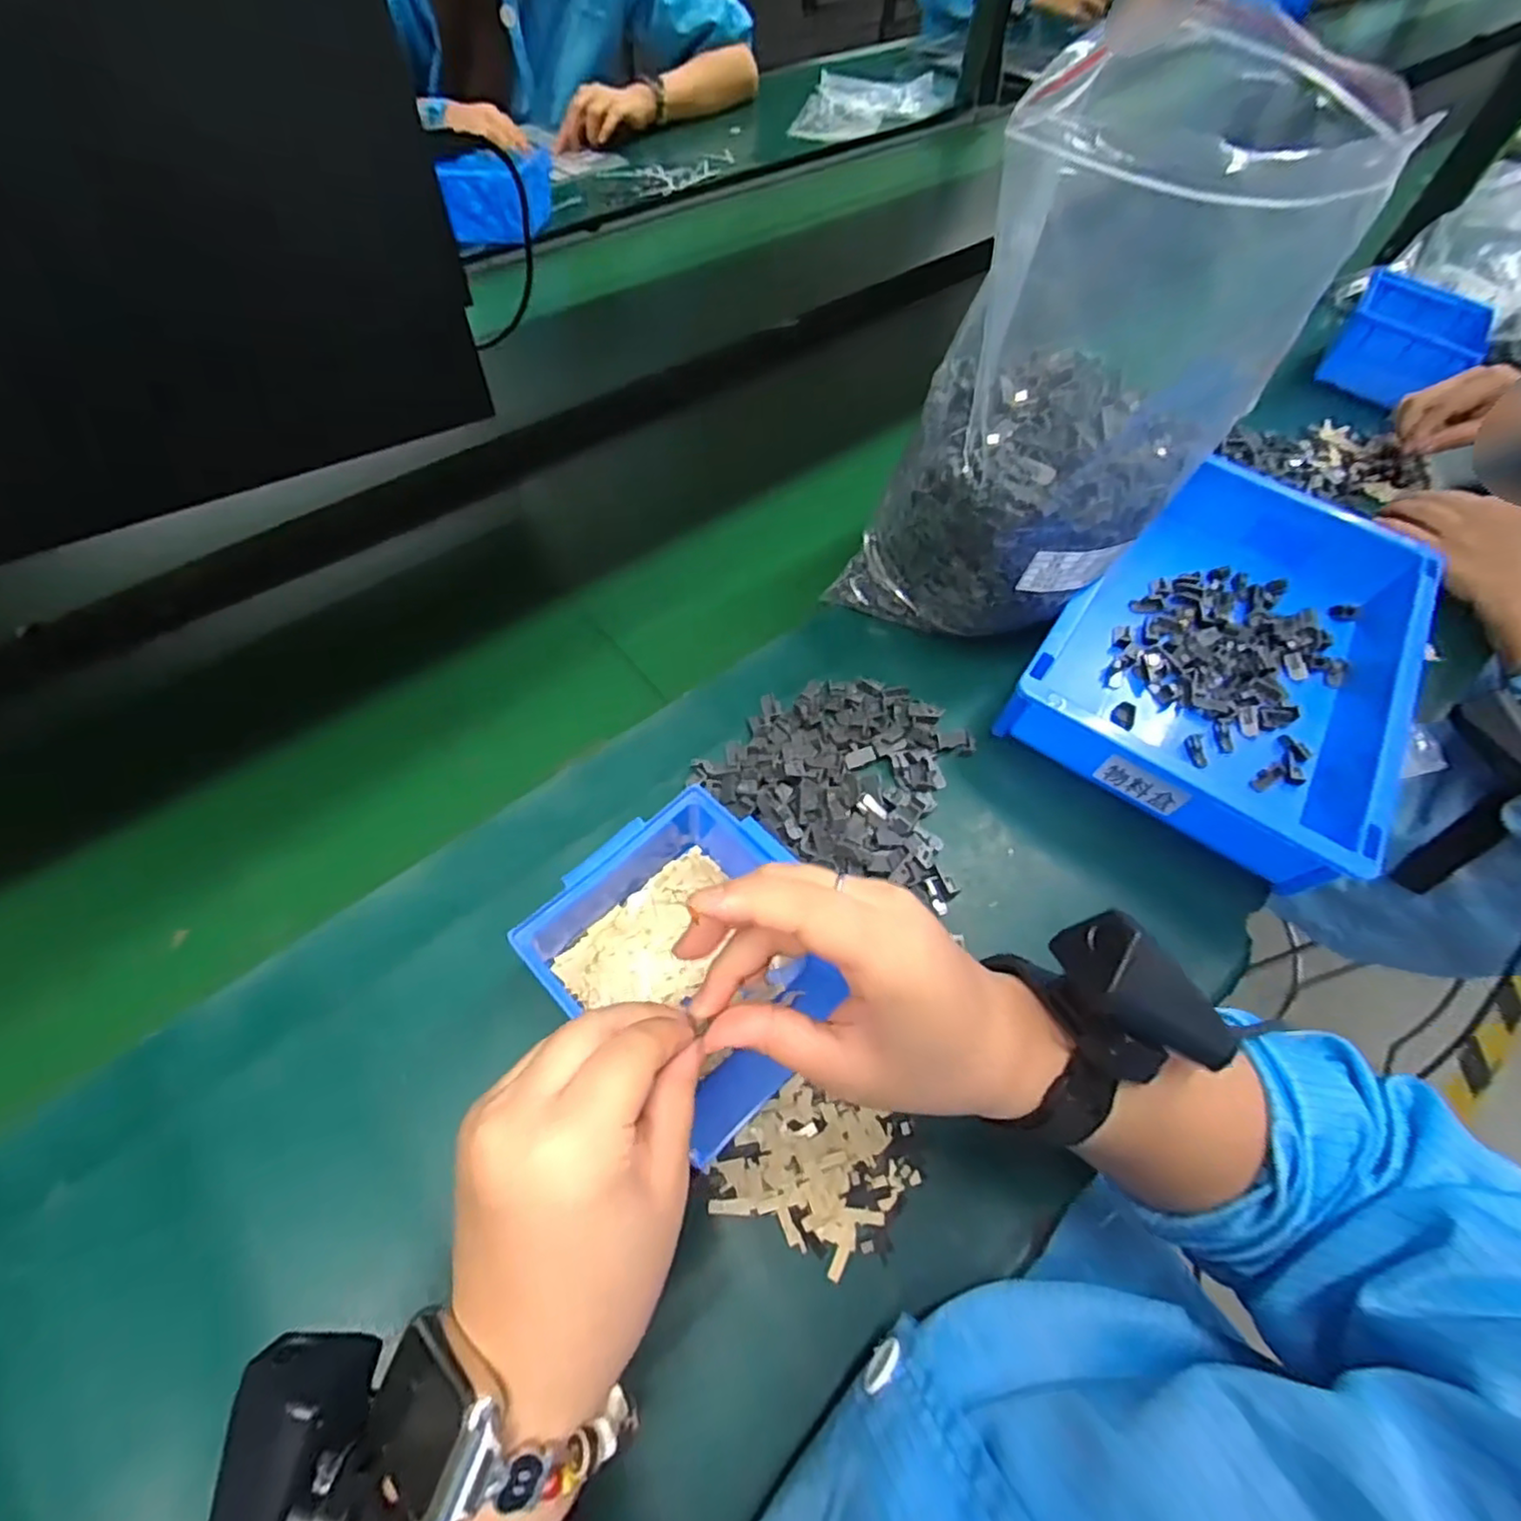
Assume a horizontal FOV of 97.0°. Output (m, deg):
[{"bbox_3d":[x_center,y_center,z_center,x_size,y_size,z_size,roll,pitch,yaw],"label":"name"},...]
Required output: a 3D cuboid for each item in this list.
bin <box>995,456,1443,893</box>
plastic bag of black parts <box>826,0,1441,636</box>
[{"bbox_3d":[0.329,-0.075,0.476,0.208,0.080,0.312,34,63,16],"label":"bin"},{"bbox_3d":[0.180,-0.200,0.415,0.181,0.263,0.153,-38,68,-23],"label":"plastic bag of black parts"}]

